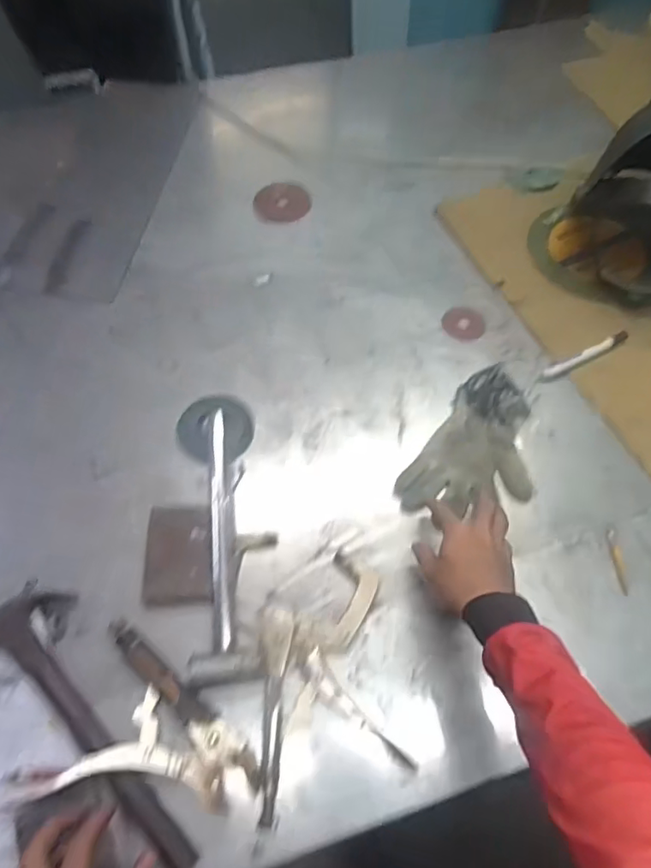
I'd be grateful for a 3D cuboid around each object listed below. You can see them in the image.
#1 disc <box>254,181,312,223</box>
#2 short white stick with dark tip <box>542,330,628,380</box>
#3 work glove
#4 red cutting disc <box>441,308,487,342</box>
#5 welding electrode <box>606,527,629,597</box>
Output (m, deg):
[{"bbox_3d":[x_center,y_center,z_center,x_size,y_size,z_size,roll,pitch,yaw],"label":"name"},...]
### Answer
[{"bbox_3d":[-0.071,-0.394,0.934,0.093,0.006,0.100,4,62,-1],"label":"disc"},{"bbox_3d":[0.364,-0.110,0.767,0.143,0.017,0.017,-25,65,-12],"label":"short white stick with dark tip"},{"bbox_3d":[0.195,0.024,0.683,0.133,0.050,0.208,32,67,16],"label":"work glove"},{"bbox_3d":[0.203,-0.161,0.806,0.060,0.004,0.053,26,74,12],"label":"red cutting disc"},{"bbox_3d":[0.338,0.147,0.639,0.013,0.006,0.074,-2,62,-1],"label":"welding electrode"}]

